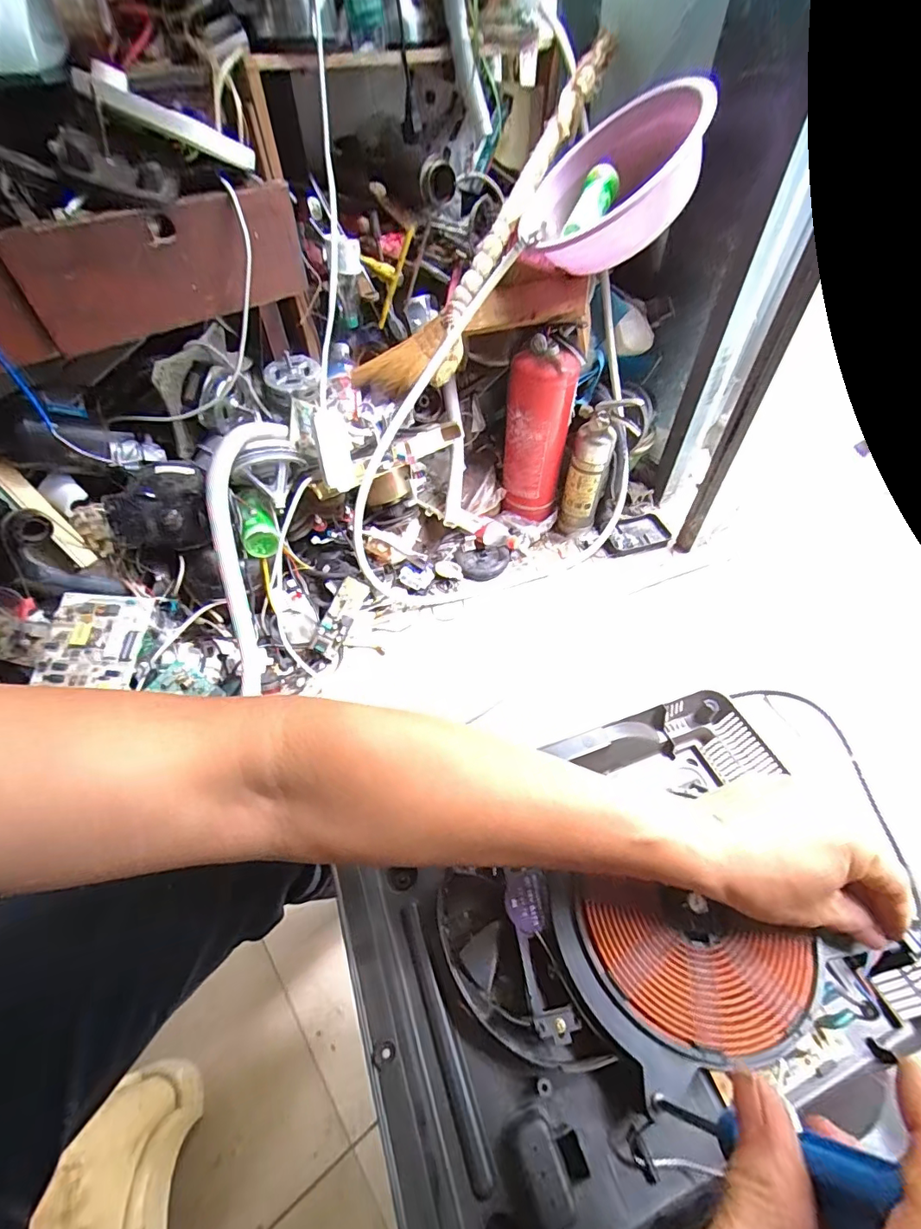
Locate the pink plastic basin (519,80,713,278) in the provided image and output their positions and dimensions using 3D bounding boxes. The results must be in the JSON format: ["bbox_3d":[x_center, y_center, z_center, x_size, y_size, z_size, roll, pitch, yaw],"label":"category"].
[{"bbox_3d":[0.279,-0.790,0.911,0.344,0.125,0.354,-21,55,33],"label":"pink plastic basin"}]

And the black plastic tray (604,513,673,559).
[{"bbox_3d":[0.452,-0.198,1.260,0.194,0.028,0.097,-18,69,-23],"label":"black plastic tray"}]

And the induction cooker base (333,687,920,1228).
[{"bbox_3d":[0.114,0.215,0.332,0.353,0.056,0.263,-18,54,-13],"label":"induction cooker base"}]

